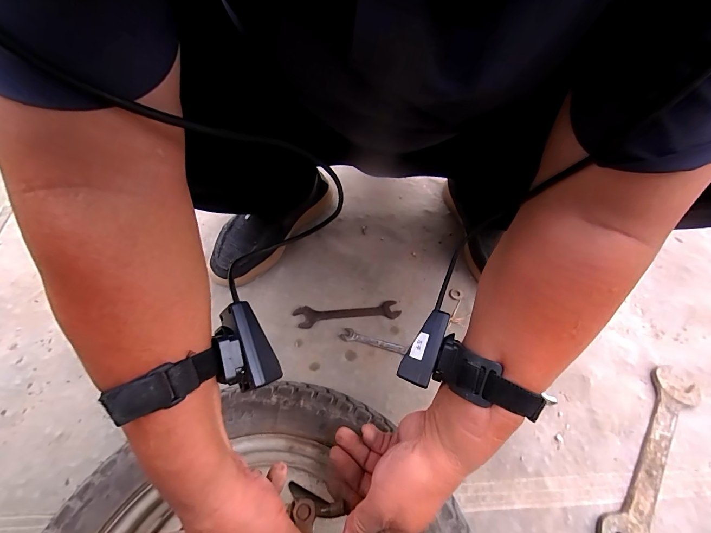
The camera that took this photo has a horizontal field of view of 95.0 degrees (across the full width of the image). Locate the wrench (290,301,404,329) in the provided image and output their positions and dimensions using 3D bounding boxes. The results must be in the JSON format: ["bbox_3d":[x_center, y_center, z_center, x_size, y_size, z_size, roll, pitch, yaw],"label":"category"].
[{"bbox_3d":[-0.012,0.073,0.512,0.164,0.010,0.031,-6,59,-5],"label":"wrench"}]

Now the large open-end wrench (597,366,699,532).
[{"bbox_3d":[0.387,0.242,0.420,0.057,0.009,0.279,37,65,19],"label":"large open-end wrench"}]

